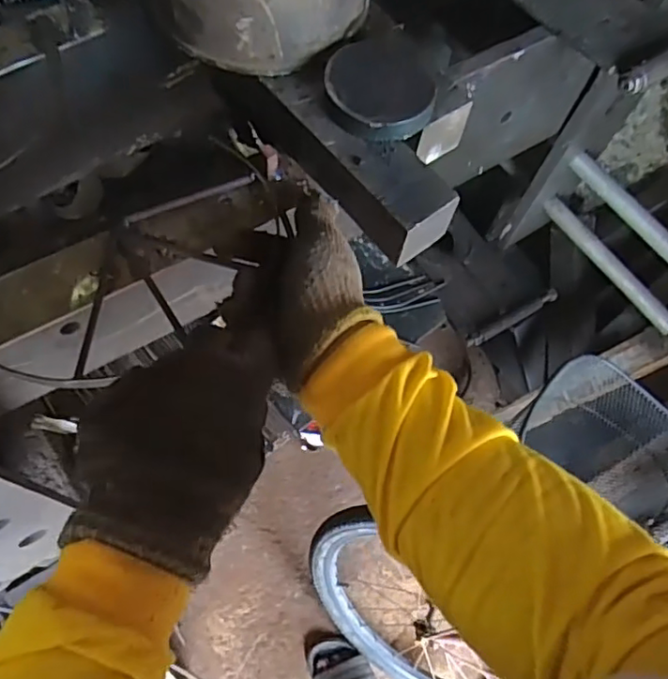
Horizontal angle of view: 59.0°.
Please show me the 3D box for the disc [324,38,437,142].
[{"bbox_3d":[0.034,-0.180,0.426,0.077,0.024,0.072,1,67,-3],"label":"disc"}]

